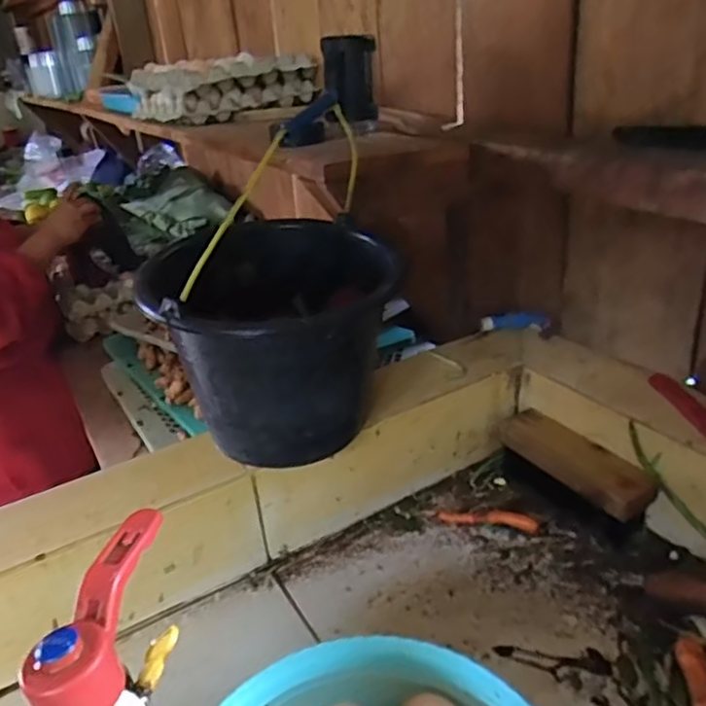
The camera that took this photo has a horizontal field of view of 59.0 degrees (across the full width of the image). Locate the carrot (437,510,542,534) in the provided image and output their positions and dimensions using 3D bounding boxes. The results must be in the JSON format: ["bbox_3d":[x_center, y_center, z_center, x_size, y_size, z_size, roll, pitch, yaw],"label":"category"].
[{"bbox_3d":[0.167,0.204,0.767,0.122,0.019,0.024,2,27,14],"label":"carrot"}]

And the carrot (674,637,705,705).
[{"bbox_3d":[0.309,0.304,0.545,0.023,0.019,0.118,-1,27,8],"label":"carrot"}]

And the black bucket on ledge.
[{"bbox_3d":[-0.081,-0.013,0.705,0.258,0.218,0.254,-10,27,-9],"label":"black bucket on ledge"}]

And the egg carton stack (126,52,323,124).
[{"bbox_3d":[-0.272,-0.532,1.250,0.258,0.095,0.298,-26,33,-35],"label":"egg carton stack"}]

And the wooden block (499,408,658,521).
[{"bbox_3d":[0.267,0.128,0.764,0.063,0.032,0.198,-19,30,-25],"label":"wooden block"}]

